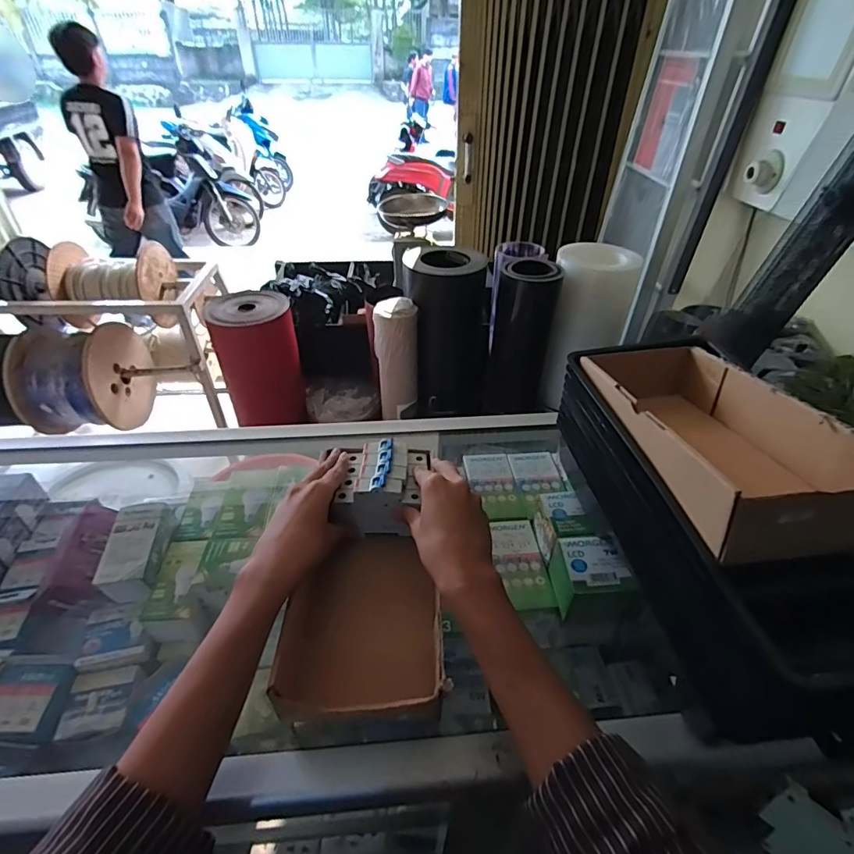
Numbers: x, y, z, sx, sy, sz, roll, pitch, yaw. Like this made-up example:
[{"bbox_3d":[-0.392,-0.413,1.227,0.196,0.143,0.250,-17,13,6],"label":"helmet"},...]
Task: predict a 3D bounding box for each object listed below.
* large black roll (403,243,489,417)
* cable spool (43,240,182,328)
[{"bbox_3d":[0.067,-0.295,1.430,0.248,0.461,0.225,-10,40,-12],"label":"large black roll"},{"bbox_3d":[-1.059,-0.476,1.566,0.355,0.242,0.263,-3,40,-4],"label":"cable spool"}]

